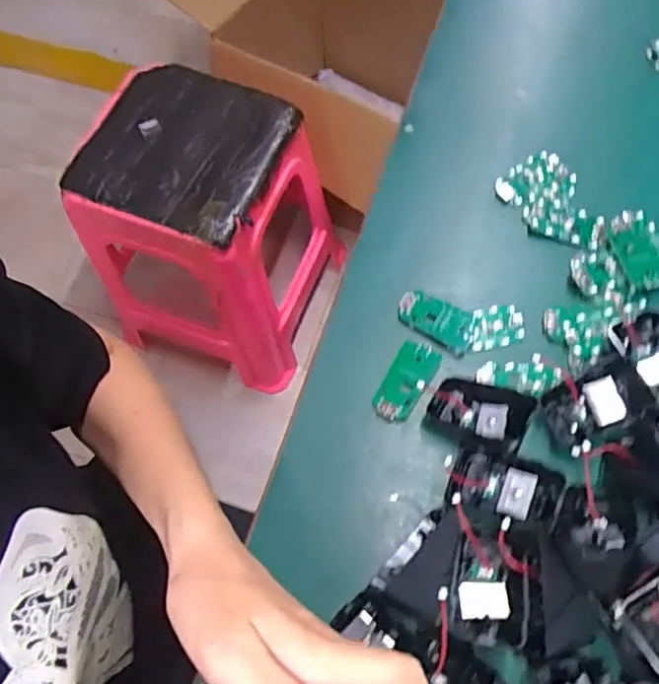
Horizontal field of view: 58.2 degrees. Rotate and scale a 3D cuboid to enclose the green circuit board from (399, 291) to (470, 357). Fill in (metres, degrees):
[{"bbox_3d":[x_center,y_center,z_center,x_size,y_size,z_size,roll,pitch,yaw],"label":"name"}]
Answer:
[{"bbox_3d":[0.083,-0.019,0.456,0.061,0.006,0.032,34,72,18],"label":"green circuit board"}]

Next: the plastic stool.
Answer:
[{"bbox_3d":[-0.194,-0.182,1.059,0.311,0.454,0.317,17,68,11],"label":"plastic stool"}]

